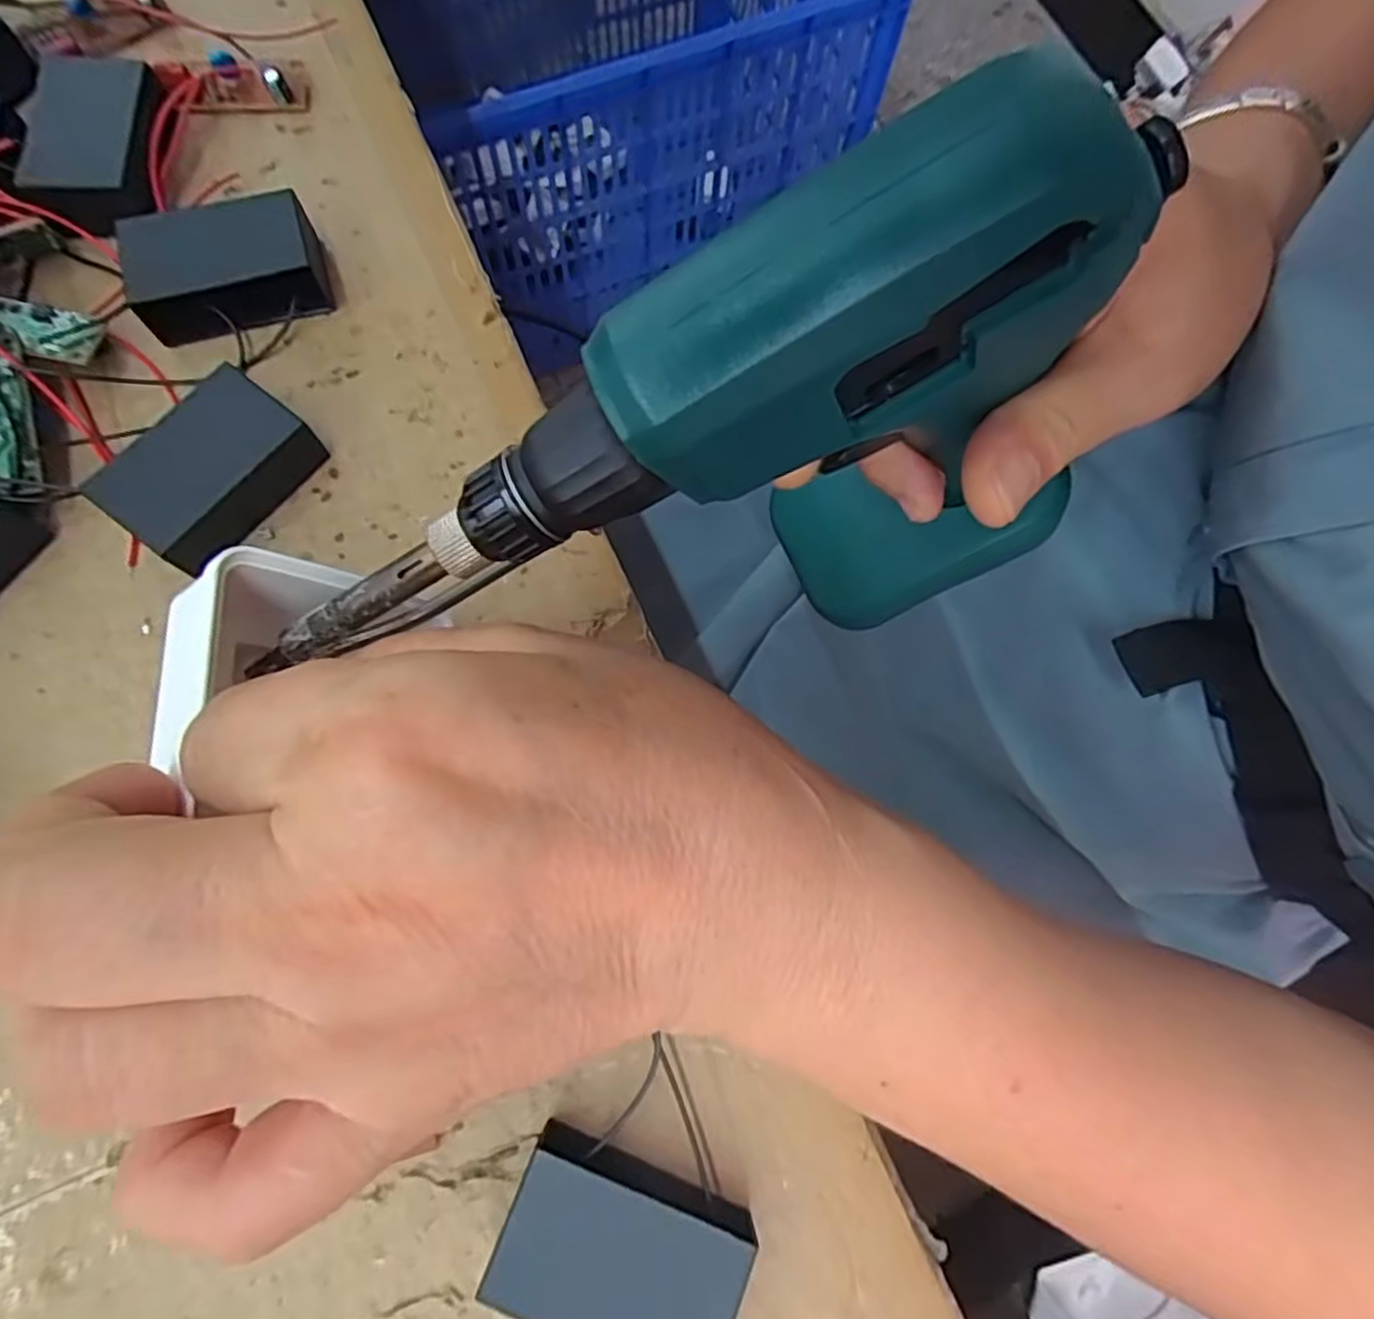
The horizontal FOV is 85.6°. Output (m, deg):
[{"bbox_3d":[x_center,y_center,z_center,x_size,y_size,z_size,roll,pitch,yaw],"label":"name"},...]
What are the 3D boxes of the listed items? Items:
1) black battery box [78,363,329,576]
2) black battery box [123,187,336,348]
[{"bbox_3d":[-0.124,-0.049,0.195,0.030,0.018,0.047,37,77,8],"label":"black battery box"},{"bbox_3d":[-0.129,-0.112,0.211,0.048,0.020,0.033,-11,75,-5],"label":"black battery box"}]

